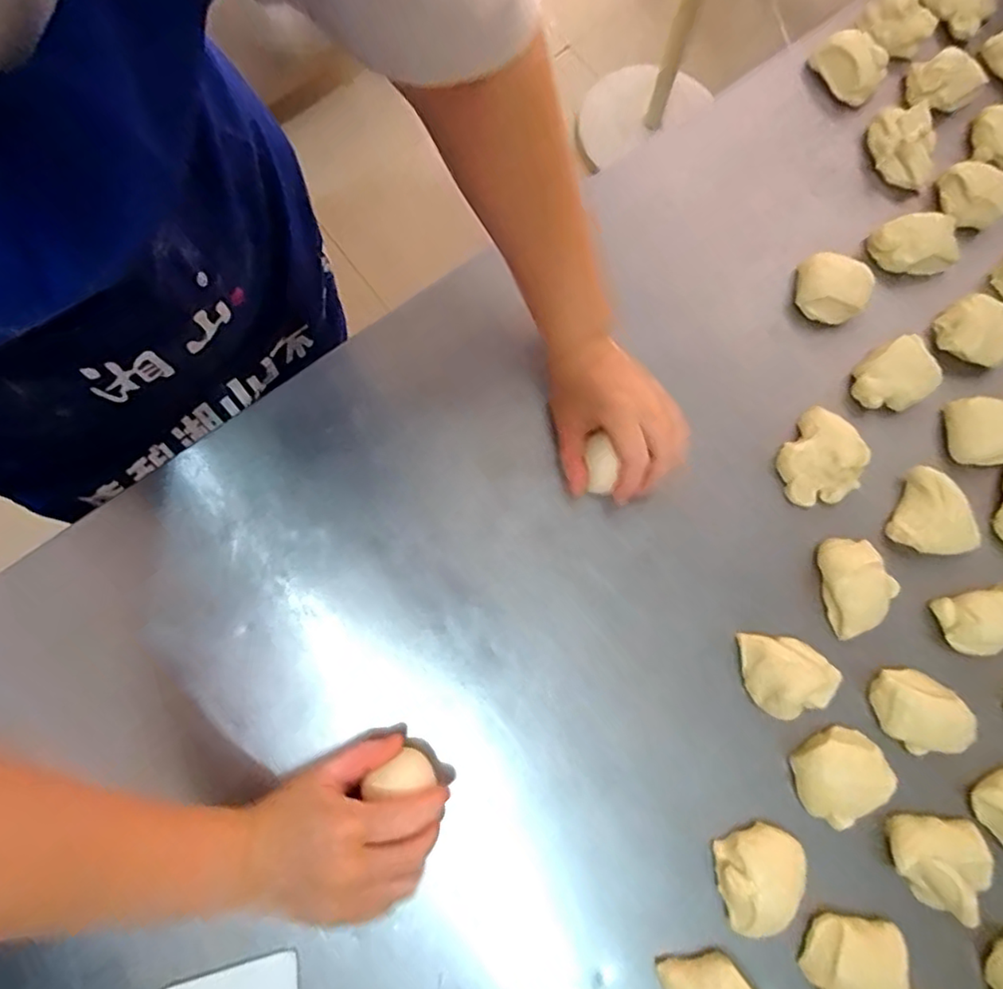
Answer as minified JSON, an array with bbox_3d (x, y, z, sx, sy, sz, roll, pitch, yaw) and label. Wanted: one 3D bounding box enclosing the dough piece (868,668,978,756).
[{"bbox_3d":[0.312,0.162,0.459,0.059,0.031,0.059,0,77,-1],"label":"dough piece"}]

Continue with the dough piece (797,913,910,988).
[{"bbox_3d":[0.241,0.322,0.420,0.061,0.028,0.056,0,77,-1],"label":"dough piece"}]

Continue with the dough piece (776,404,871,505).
[{"bbox_3d":[0.260,-0.032,0.503,0.060,0.035,0.074,-8,77,-3],"label":"dough piece"}]

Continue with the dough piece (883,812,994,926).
[{"bbox_3d":[0.311,0.262,0.433,0.059,0.033,0.060,0,77,-1],"label":"dough piece"}]

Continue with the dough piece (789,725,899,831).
[{"bbox_3d":[0.246,0.204,0.448,0.061,0.029,0.053,-28,79,-7],"label":"dough piece"}]

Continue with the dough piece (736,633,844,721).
[{"bbox_3d":[0.219,0.138,0.462,0.071,0.033,0.057,6,77,1],"label":"dough piece"}]

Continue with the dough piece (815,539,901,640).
[{"bbox_3d":[0.278,0.070,0.481,0.051,0.029,0.072,-14,77,-4],"label":"dough piece"}]

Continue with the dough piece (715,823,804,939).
[{"bbox_3d":[0.184,0.269,0.430,0.062,0.026,0.059,-15,77,-4],"label":"dough piece"}]

